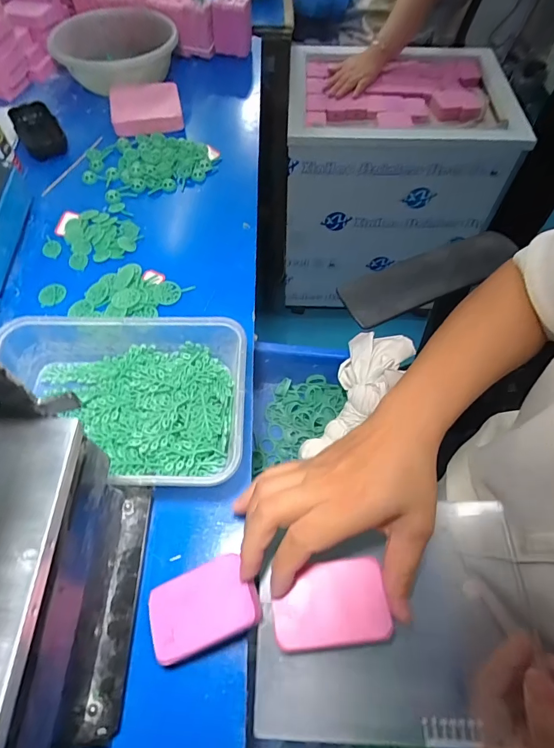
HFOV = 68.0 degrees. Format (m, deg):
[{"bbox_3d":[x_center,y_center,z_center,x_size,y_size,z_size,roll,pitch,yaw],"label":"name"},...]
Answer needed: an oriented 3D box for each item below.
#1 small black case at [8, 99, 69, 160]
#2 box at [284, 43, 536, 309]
[{"bbox_3d":[-0.327,-0.335,0.562,0.052,0.018,0.121,-30,64,-16],"label":"small black case"},{"bbox_3d":[0.264,-0.507,1.117,0.465,0.500,0.387,3,60,1],"label":"box"}]

